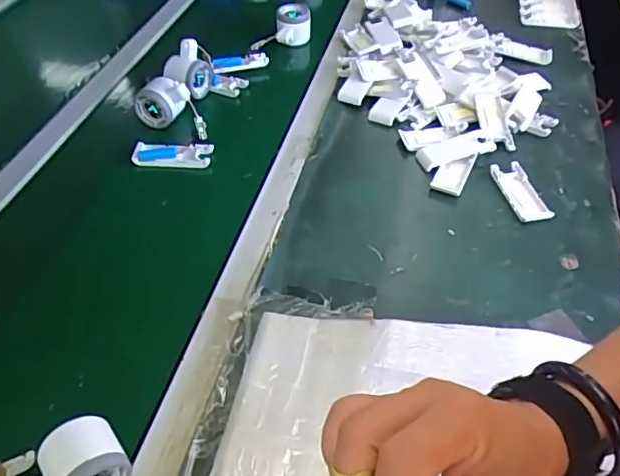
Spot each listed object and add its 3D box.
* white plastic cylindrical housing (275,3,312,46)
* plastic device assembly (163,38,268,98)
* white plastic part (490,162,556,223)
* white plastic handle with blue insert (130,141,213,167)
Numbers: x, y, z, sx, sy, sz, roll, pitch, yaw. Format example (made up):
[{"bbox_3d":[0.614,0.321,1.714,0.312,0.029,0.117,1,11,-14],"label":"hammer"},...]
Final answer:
[{"bbox_3d":[-0.029,-0.370,0.968,0.062,0.055,0.062,1,47,-1],"label":"white plastic cylindrical housing"},{"bbox_3d":[-0.136,-0.280,0.872,0.160,0.080,0.066,-24,52,-22],"label":"plastic device assembly"},{"bbox_3d":[0.276,-0.063,0.726,0.045,0.010,0.102,-7,47,-8],"label":"white plastic part"},{"bbox_3d":[-0.188,-0.117,0.764,0.107,0.016,0.040,2,47,1],"label":"white plastic handle with blue insert"}]

